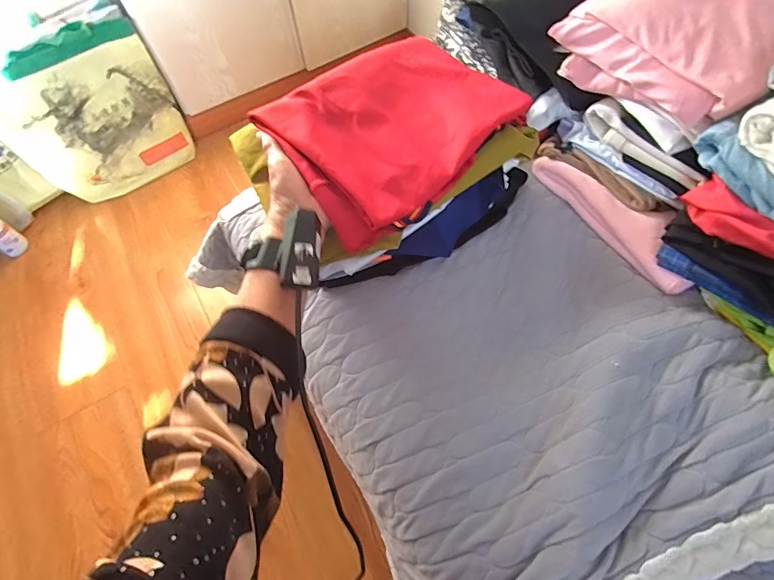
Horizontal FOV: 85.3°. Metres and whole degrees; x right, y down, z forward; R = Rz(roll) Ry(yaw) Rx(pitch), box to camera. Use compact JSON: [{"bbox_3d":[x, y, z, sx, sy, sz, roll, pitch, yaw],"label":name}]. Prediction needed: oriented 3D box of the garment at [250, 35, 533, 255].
[{"bbox_3d":[0.008,-0.193,0.491,0.259,0.050,0.197,-35,66,-14],"label":"garment"}]

